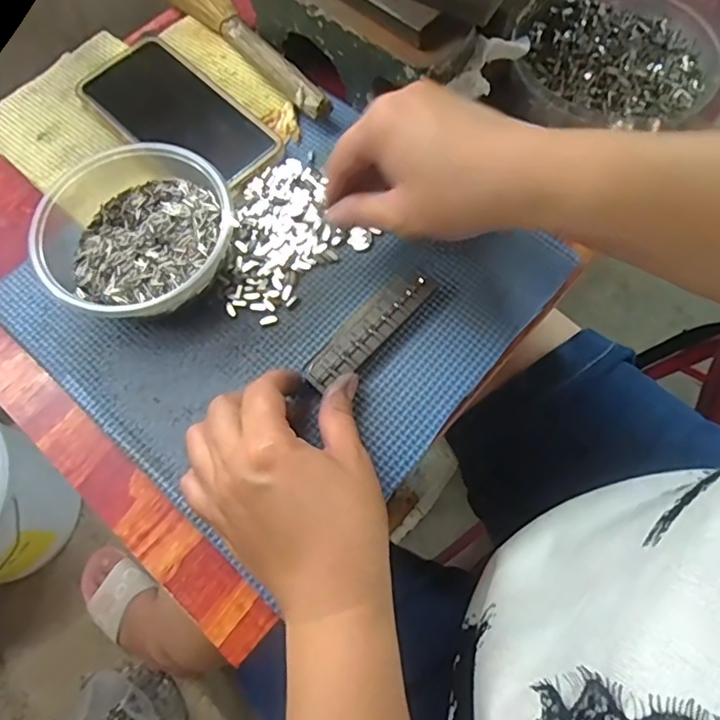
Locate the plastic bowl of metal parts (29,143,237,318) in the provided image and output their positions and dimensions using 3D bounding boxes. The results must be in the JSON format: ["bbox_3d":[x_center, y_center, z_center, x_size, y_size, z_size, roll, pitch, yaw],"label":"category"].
[{"bbox_3d":[-0.143,-0.073,0.344,0.127,0.050,0.109,6,68,4],"label":"plastic bowl of metal parts"}]

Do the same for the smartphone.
[{"bbox_3d":[-0.126,-0.174,0.396,0.147,0.009,0.073,40,74,16],"label":"smartphone"}]

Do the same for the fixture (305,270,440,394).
[{"bbox_3d":[0.005,-0.018,0.335,0.093,0.011,0.028,-43,73,-14],"label":"fixture"}]

